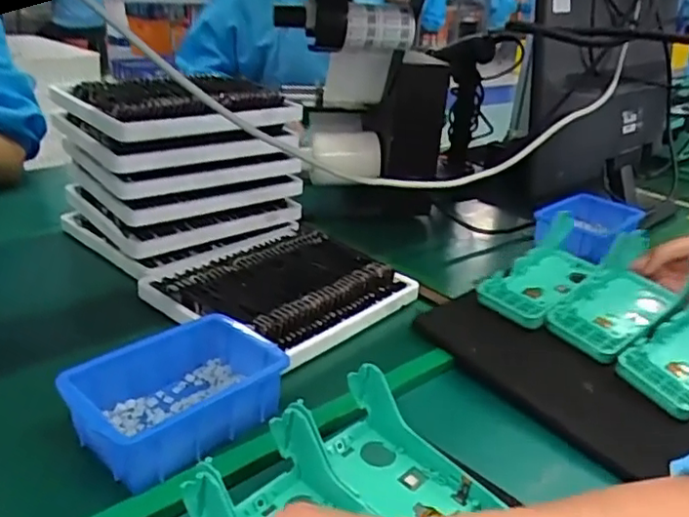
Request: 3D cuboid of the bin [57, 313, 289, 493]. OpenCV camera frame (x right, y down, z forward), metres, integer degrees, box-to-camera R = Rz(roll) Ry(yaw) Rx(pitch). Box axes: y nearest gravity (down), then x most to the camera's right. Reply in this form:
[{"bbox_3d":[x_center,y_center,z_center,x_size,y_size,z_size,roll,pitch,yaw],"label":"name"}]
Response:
[{"bbox_3d":[-0.129,0.104,0.479,0.143,0.061,0.102,-15,29,-42],"label":"bin"}]

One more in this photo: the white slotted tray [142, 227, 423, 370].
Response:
[{"bbox_3d":[-0.065,0.027,0.671,0.214,0.035,0.223,22,27,37],"label":"white slotted tray"}]

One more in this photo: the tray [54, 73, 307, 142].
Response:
[{"bbox_3d":[-0.186,-0.181,0.737,0.242,0.046,0.199,-10,26,-35],"label":"tray"}]

